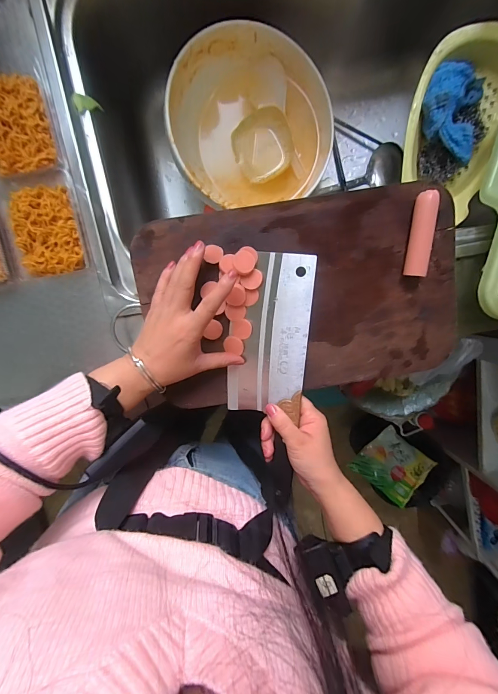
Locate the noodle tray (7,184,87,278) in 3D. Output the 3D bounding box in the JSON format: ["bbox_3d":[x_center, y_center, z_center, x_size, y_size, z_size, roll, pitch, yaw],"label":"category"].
[{"bbox_3d":[-0.233,-0.132,0.374,0.071,0.019,0.094,-8,99,-1],"label":"noodle tray"}]

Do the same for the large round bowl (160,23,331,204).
[{"bbox_3d":[0.007,-0.334,0.479,0.237,0.093,0.216,0,99,-2],"label":"large round bowl"}]

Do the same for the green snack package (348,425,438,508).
[{"bbox_3d":[0.439,0.362,0.988,0.230,0.051,0.175,38,96,-7],"label":"green snack package"}]

